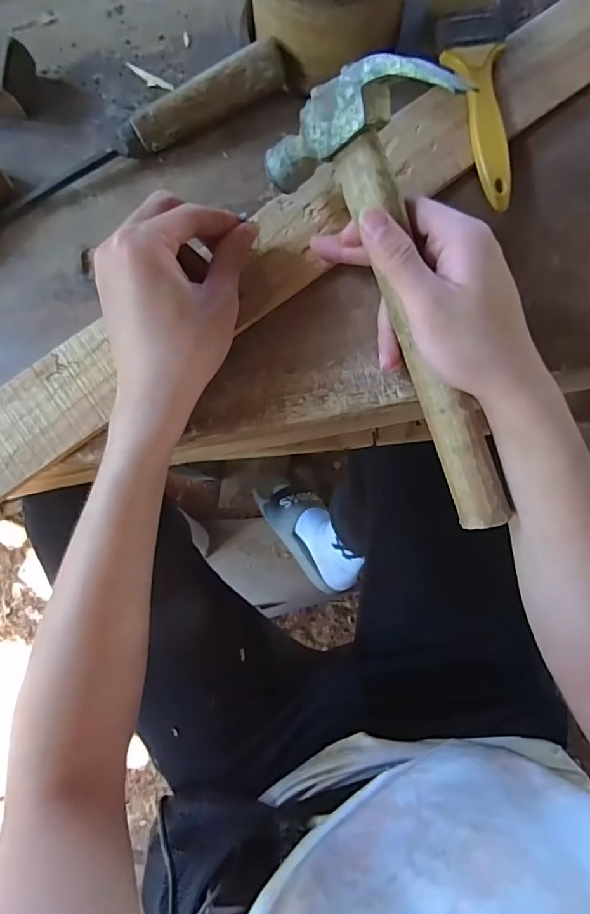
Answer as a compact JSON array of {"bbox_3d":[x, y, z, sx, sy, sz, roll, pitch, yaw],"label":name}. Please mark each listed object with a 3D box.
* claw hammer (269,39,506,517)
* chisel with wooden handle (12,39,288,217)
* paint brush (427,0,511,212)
[{"bbox_3d":[0.082,-0.083,0.299,0.031,0.113,0.276,-38,109,-41],"label":"claw hammer"},{"bbox_3d":[-0.102,-0.221,0.332,0.206,0.030,0.024,-25,86,-4],"label":"chisel with wooden handle"},{"bbox_3d":[0.126,-0.254,0.336,0.050,0.020,0.175,-6,85,-2],"label":"paint brush"}]

